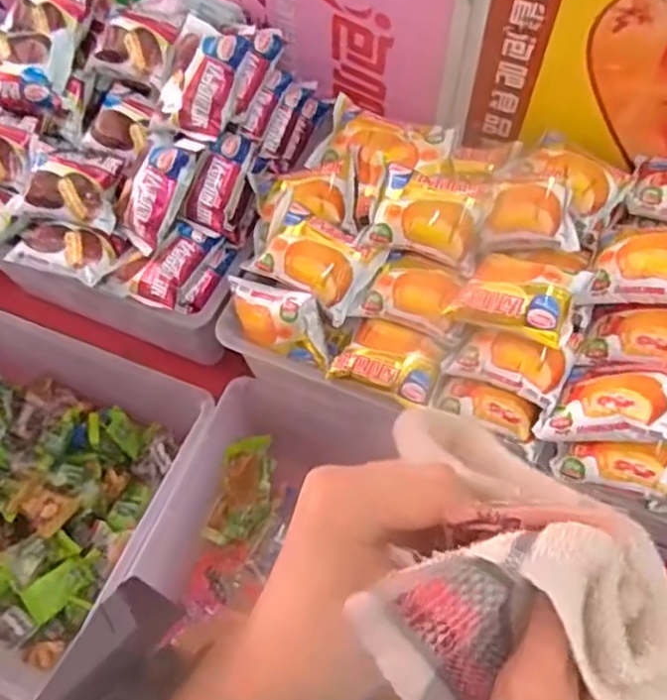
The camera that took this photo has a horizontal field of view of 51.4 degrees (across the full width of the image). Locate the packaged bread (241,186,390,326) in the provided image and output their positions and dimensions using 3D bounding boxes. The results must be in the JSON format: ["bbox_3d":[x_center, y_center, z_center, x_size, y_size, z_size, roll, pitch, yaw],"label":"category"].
[{"bbox_3d":[-0.015,-0.077,0.568,0.099,0.035,0.067,30,68,14],"label":"packaged bread"}]

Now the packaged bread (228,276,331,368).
[{"bbox_3d":[-0.047,-0.028,0.570,0.102,0.044,0.042,28,67,13],"label":"packaged bread"}]

